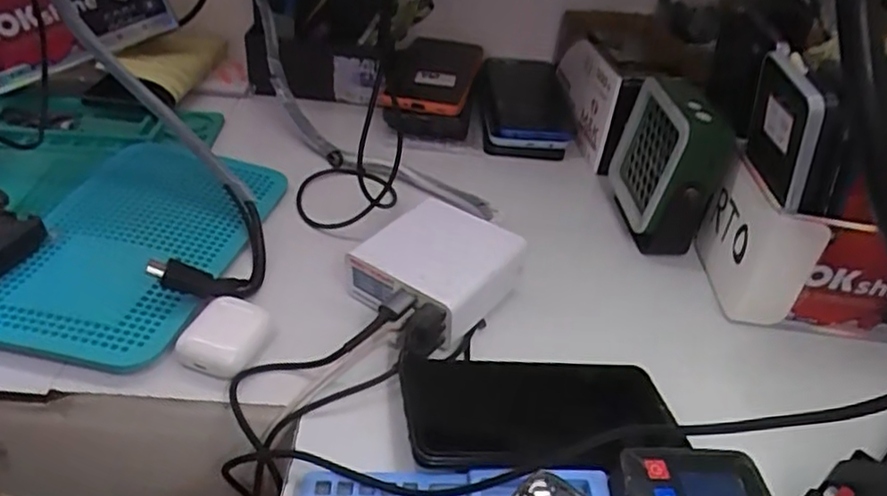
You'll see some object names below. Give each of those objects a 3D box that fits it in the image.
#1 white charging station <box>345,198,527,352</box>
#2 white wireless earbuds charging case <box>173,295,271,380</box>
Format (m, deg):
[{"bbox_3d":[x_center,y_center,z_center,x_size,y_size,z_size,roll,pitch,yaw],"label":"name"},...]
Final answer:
[{"bbox_3d":[-0.006,0.009,0.441,0.092,0.042,0.089,27,41,25],"label":"white charging station"},{"bbox_3d":[-0.126,0.052,0.390,0.048,0.023,0.048,14,37,10],"label":"white wireless earbuds charging case"}]

